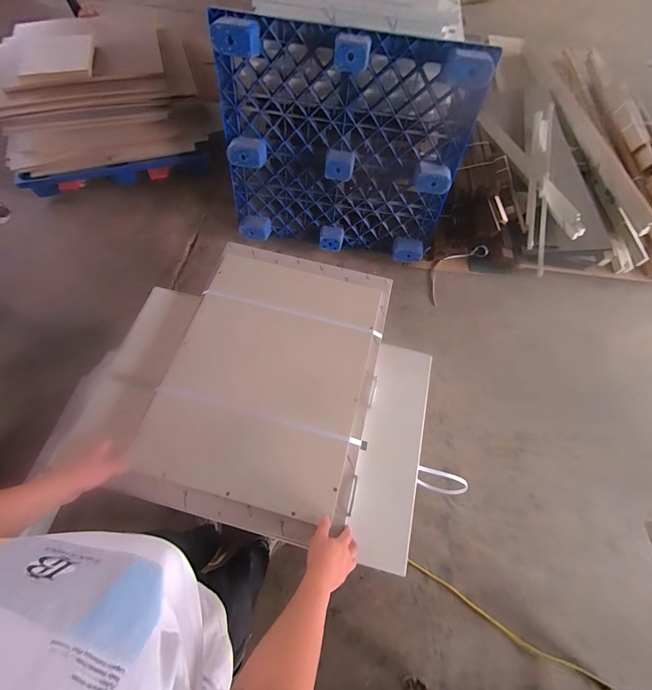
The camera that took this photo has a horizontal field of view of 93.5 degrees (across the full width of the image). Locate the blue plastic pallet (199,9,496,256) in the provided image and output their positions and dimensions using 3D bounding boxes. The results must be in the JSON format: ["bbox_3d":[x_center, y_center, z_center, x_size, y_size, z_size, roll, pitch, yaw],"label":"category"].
[{"bbox_3d":[0.068,-0.936,1.562,1.173,0.939,0.179,8,51,0],"label":"blue plastic pallet"}]

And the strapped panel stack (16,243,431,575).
[{"bbox_3d":[-0.150,0.076,0.874,0.865,0.080,0.753,14,66,4],"label":"strapped panel stack"}]

